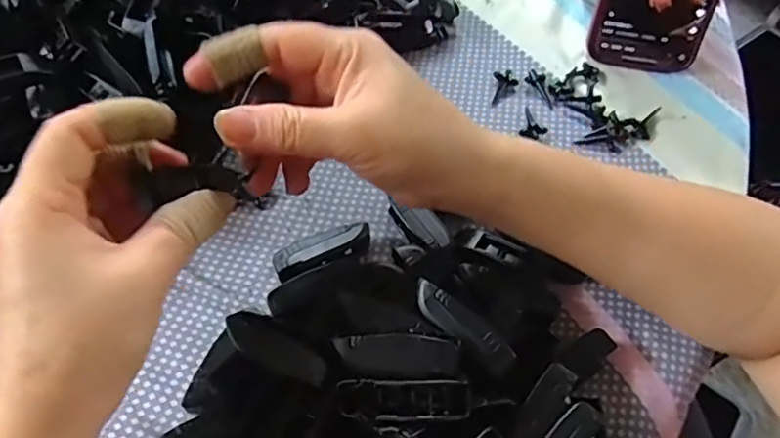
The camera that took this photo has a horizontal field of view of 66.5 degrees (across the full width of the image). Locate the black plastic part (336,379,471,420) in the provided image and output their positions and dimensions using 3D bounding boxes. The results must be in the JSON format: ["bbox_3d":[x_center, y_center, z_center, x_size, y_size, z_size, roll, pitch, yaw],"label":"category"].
[{"bbox_3d":[0.005,0.075,0.247,0.055,0.012,0.013,-3,57,12],"label":"black plastic part"}]

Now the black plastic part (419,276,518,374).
[{"bbox_3d":[0.032,0.046,0.263,0.052,0.009,0.012,37,63,18],"label":"black plastic part"}]

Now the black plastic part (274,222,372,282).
[{"bbox_3d":[-0.036,0.018,0.325,0.055,0.019,0.016,-23,63,-17],"label":"black plastic part"}]

